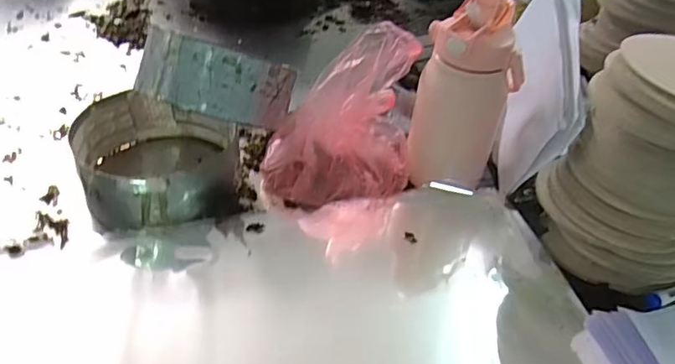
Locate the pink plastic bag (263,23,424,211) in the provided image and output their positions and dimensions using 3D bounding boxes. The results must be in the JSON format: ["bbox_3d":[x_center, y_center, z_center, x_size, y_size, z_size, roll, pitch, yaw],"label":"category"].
[{"bbox_3d":[0.005,-0.072,0.632,0.180,0.169,0.113,-3,41,-10],"label":"pink plastic bag"}]

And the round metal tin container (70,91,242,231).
[{"bbox_3d":[-0.209,-0.029,0.638,0.172,0.071,0.183,4,40,-3],"label":"round metal tin container"}]

